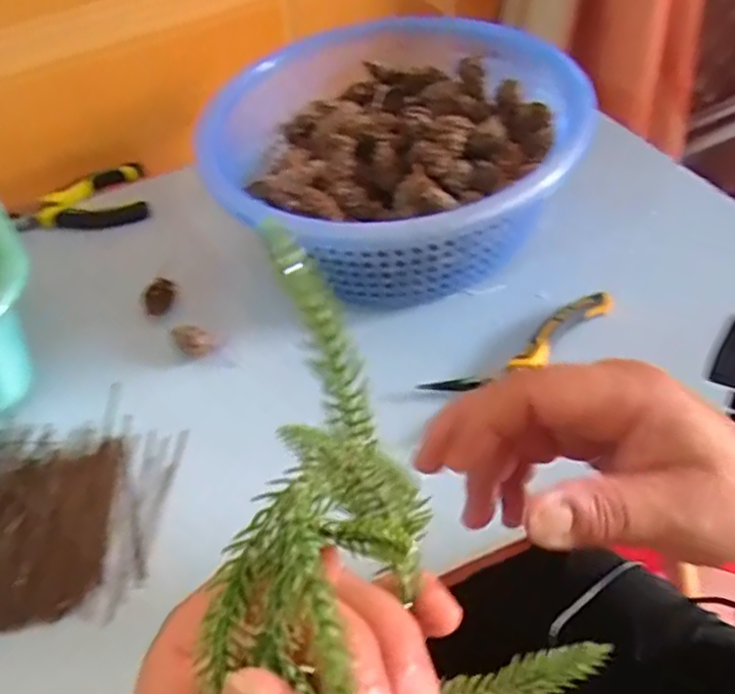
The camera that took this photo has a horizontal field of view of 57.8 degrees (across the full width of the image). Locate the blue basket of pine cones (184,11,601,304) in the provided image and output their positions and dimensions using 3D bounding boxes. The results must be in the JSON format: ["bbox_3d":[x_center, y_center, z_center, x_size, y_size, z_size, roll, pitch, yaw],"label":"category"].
[{"bbox_3d":[0.020,-0.143,0.514,0.274,0.093,0.256,2,49,8],"label":"blue basket of pine cones"}]

